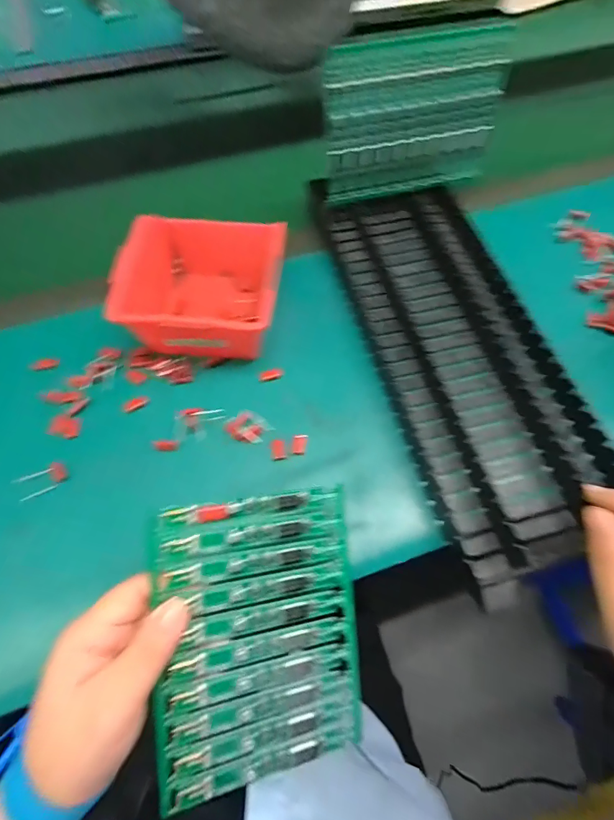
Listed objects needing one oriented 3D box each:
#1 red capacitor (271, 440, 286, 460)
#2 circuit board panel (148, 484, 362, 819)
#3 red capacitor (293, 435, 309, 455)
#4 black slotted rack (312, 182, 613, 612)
[{"bbox_3d":[-0.023,0.032,0.325,0.011,0.004,0.015,-7,64,-4],"label":"red capacitor"},{"bbox_3d":[-0.026,0.134,0.245,0.120,0.004,0.158,-4,87,-21],"label":"circuit board panel"},{"bbox_3d":[-0.005,0.027,0.326,0.011,0.004,0.016,6,64,3],"label":"red capacitor"},{"bbox_3d":[0.130,-0.061,0.350,0.143,0.034,0.369,-13,64,-6],"label":"black slotted rack"}]

